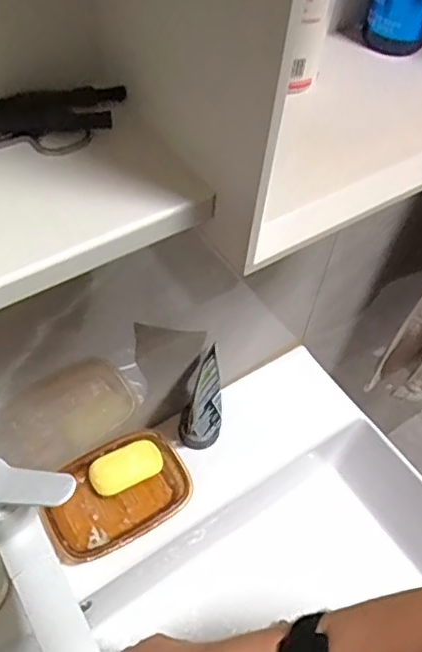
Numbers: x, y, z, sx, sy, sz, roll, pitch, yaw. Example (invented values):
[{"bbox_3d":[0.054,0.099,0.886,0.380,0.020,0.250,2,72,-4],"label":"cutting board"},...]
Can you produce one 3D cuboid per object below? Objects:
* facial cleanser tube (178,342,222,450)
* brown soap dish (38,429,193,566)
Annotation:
[{"bbox_3d":[-0.008,0.082,0.639,0.043,0.128,0.038,10,22,2],"label":"facial cleanser tube"},{"bbox_3d":[-0.099,0.177,0.617,0.148,0.028,0.103,-22,58,-20],"label":"brown soap dish"}]

